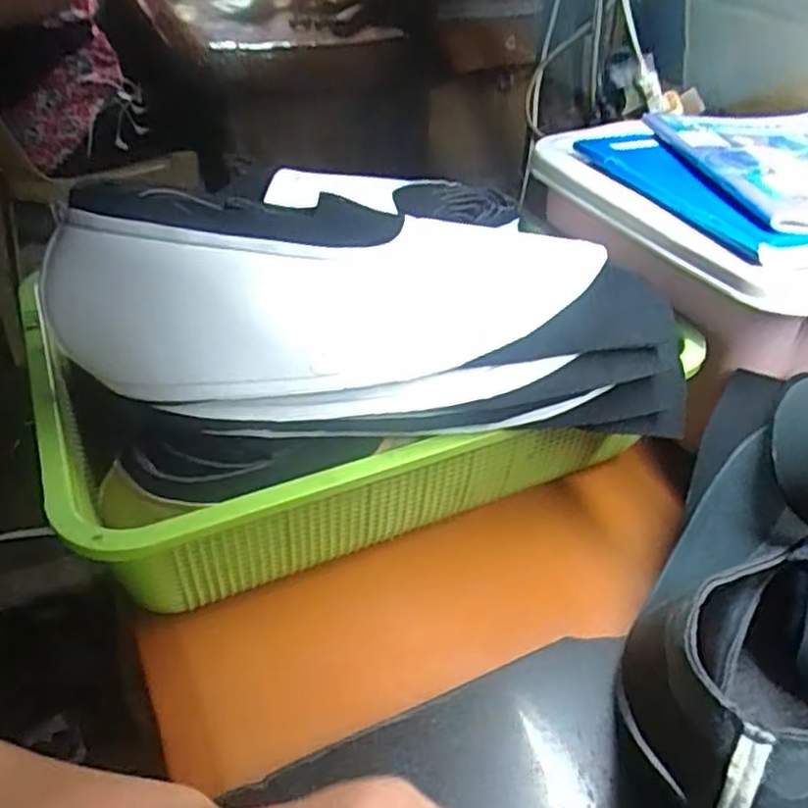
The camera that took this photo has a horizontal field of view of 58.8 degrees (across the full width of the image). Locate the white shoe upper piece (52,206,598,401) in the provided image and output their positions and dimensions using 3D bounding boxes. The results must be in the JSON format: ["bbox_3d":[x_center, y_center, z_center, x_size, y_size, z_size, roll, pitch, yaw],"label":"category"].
[{"bbox_3d":[-0.042,-0.047,0.355,0.257,0.092,0.057,-7,40,-10],"label":"white shoe upper piece"}]

